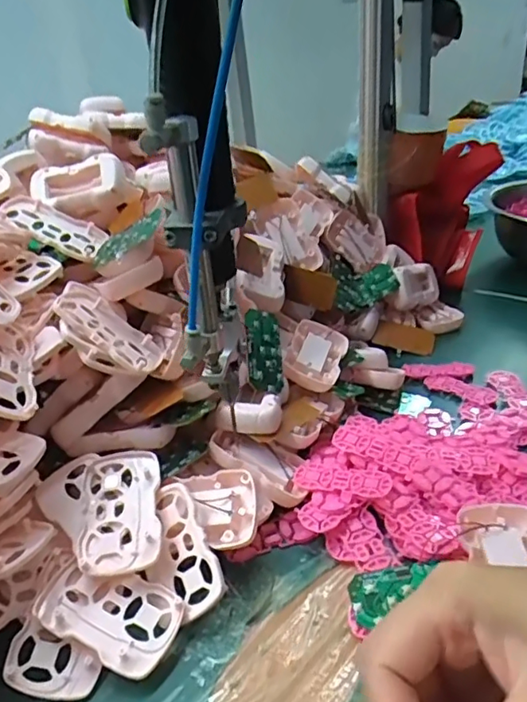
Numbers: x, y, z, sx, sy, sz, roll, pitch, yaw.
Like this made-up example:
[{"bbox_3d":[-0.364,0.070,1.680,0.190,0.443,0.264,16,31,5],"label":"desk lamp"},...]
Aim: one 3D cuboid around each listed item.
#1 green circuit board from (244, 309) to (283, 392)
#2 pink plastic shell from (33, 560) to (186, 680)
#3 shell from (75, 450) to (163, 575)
[{"bbox_3d":[0.000,0.000,0.483,0.036,0.073,0.005,-2,-9,-34],"label":"green circuit board"},{"bbox_3d":[-0.098,0.166,0.350,0.087,0.012,0.054,22,43,17],"label":"pink plastic shell"},{"bbox_3d":[-0.100,0.113,0.388,0.054,0.015,0.089,-6,49,-5],"label":"shell"}]

